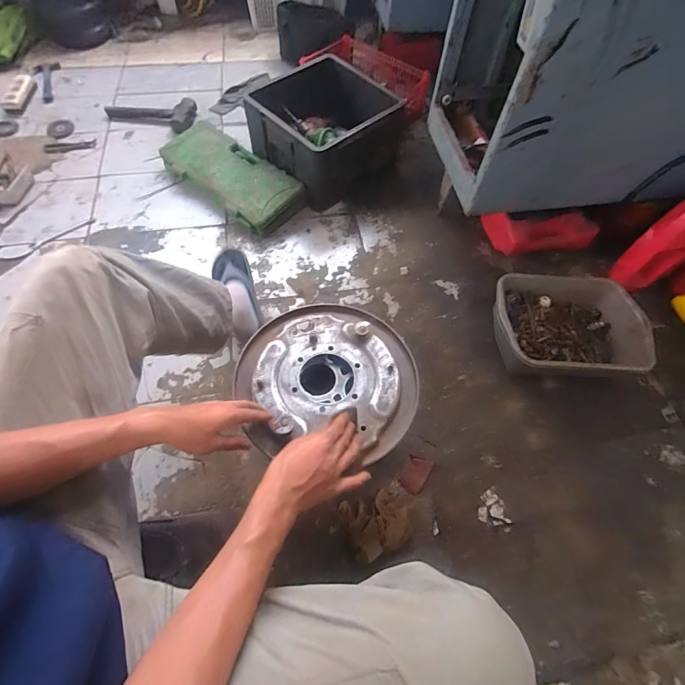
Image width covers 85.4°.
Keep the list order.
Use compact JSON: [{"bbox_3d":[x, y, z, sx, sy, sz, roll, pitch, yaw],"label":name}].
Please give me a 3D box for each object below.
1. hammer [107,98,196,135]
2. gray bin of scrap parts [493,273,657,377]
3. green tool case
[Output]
[{"bbox_3d":[-0.726,-0.875,1.410,0.362,0.069,0.149,11,61,4],"label":"hammer"},{"bbox_3d":[0.550,-0.036,0.931,0.342,0.107,0.273,6,63,2],"label":"gray bin of scrap parts"},{"bbox_3d":[-0.361,-0.536,1.202,0.500,0.085,0.204,37,66,17],"label":"green tool case"}]

